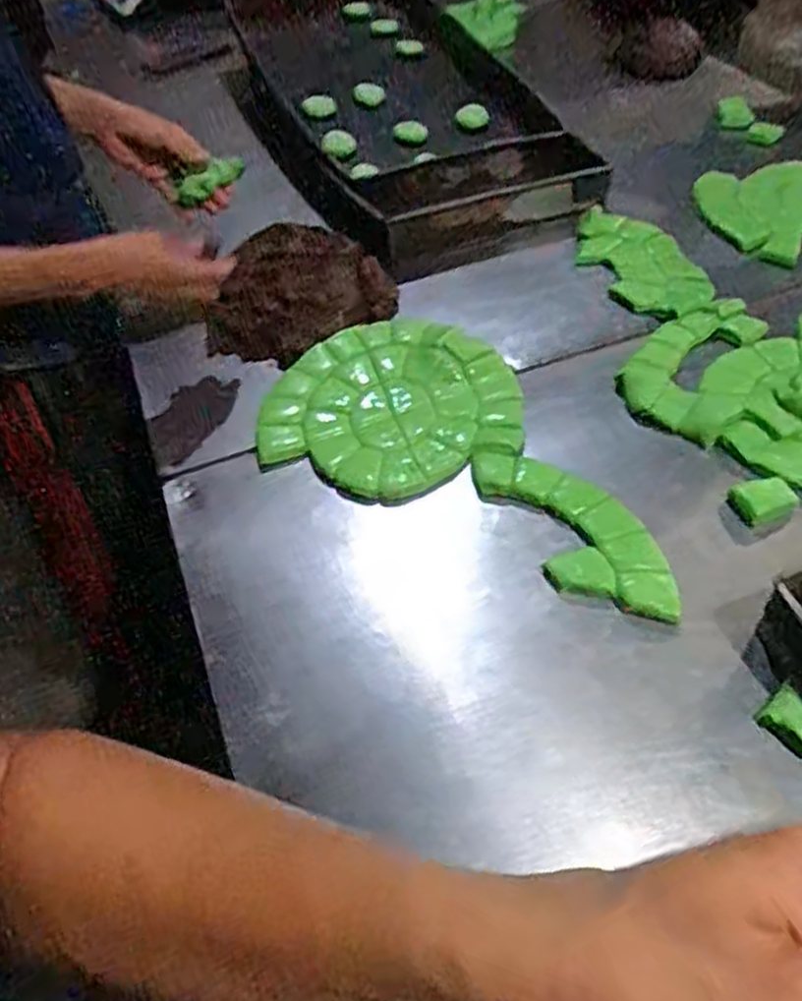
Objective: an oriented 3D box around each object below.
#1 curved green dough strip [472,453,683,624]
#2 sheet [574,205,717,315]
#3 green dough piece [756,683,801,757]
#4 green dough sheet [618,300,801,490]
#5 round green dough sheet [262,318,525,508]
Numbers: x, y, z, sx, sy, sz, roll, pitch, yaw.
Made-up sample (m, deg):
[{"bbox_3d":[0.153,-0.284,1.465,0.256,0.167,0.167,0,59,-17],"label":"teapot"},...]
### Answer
[{"bbox_3d":[0.160,0.025,0.704,0.100,0.015,0.232,-23,50,-15],"label":"curved green dough strip"},{"bbox_3d":[0.304,-0.311,0.986,0.114,0.023,0.232,-12,48,-6],"label":"sheet"},{"bbox_3d":[0.295,0.167,0.569,0.032,0.020,0.046,-33,53,-22],"label":"green dough piece"},{"bbox_3d":[0.426,-0.122,0.807,0.326,0.027,0.258,29,57,28],"label":"green dough sheet"},{"bbox_3d":[-0.006,-0.113,0.839,0.269,0.020,0.269,-3,48,3],"label":"round green dough sheet"}]

